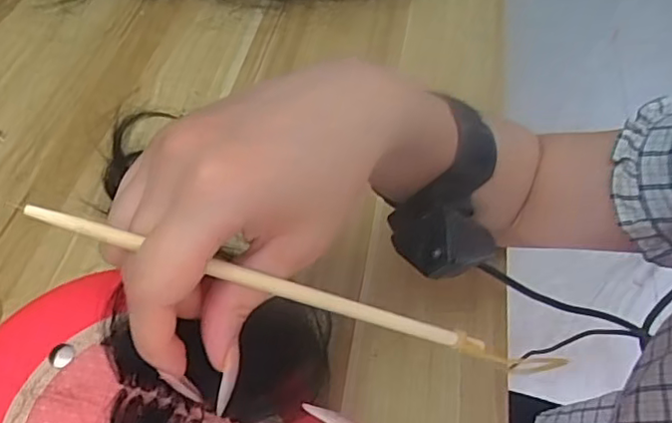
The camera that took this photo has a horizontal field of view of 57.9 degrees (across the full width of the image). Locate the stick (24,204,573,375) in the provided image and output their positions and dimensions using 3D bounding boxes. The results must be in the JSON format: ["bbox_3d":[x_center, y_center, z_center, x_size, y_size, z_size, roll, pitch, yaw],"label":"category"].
[{"bbox_3d":[-0.001,0.034,0.225,0.214,0.010,0.009,20,48,-19],"label":"stick"}]

